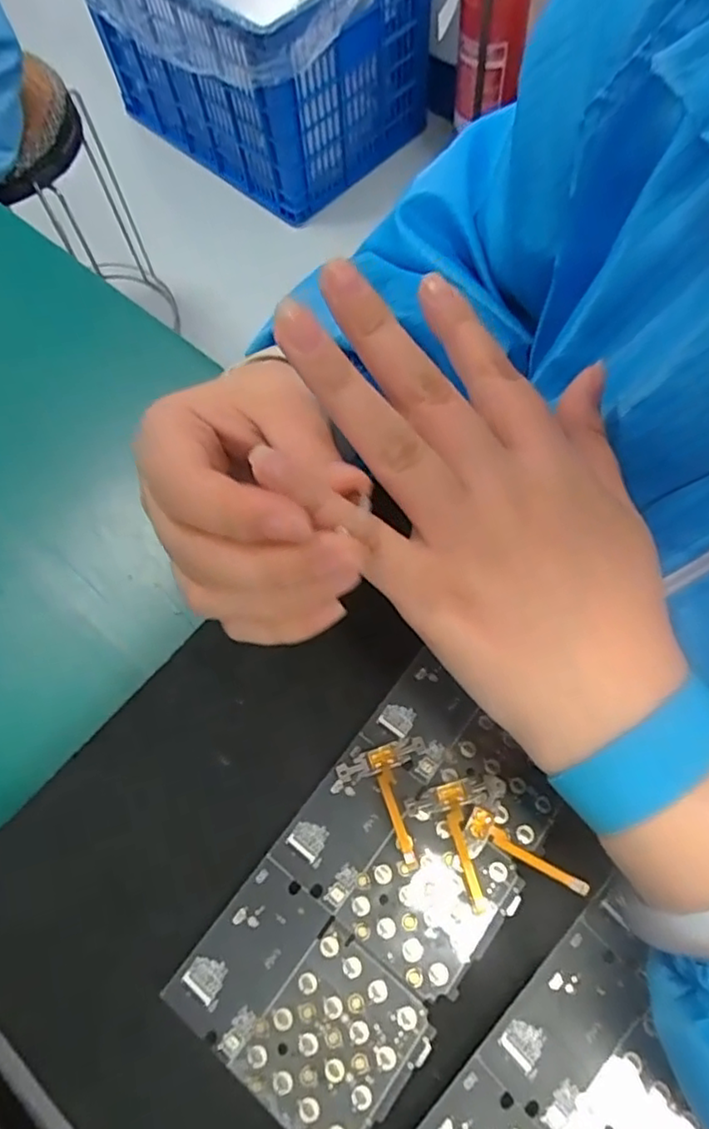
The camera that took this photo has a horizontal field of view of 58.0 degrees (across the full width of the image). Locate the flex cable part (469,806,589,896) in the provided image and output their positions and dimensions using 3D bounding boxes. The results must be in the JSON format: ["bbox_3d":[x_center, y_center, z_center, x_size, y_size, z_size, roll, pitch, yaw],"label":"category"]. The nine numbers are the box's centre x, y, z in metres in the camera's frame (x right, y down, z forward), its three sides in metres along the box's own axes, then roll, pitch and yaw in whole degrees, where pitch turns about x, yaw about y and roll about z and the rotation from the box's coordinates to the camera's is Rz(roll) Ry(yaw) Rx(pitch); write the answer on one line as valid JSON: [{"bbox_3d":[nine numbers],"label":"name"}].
[{"bbox_3d":[0.062,0.103,0.229,0.044,0.004,0.009,26,70,29],"label":"flex cable part"}]

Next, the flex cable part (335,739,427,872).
[{"bbox_3d":[0.015,0.090,0.242,0.034,0.004,0.043,-17,67,-4],"label":"flex cable part"}]

